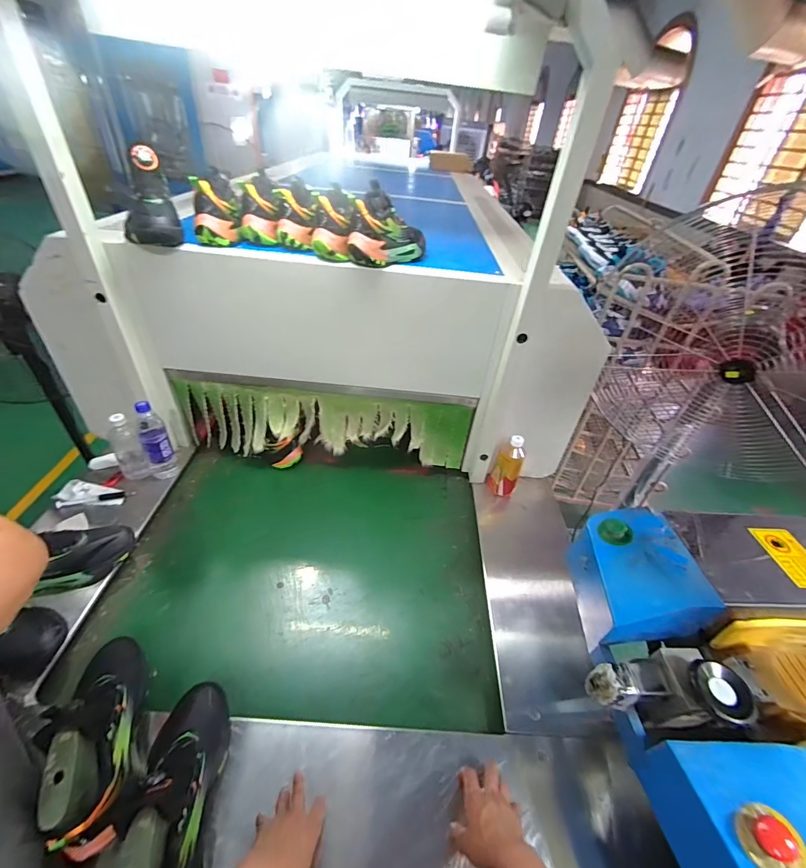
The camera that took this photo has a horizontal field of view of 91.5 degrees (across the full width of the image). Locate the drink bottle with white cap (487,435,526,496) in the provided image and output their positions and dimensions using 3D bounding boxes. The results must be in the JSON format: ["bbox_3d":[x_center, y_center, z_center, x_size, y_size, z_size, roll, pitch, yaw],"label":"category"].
[{"bbox_3d":[0.278,0.081,1.041,0.057,0.156,0.072,-22,47,-31],"label":"drink bottle with white cap"}]

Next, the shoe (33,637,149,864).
[{"bbox_3d":[-0.429,0.414,0.555,0.087,0.165,0.259,-15,44,-24],"label":"shoe"}]

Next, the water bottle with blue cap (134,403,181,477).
[{"bbox_3d":[-0.596,0.026,0.947,0.061,0.231,0.049,-24,48,-32],"label":"water bottle with blue cap"}]

